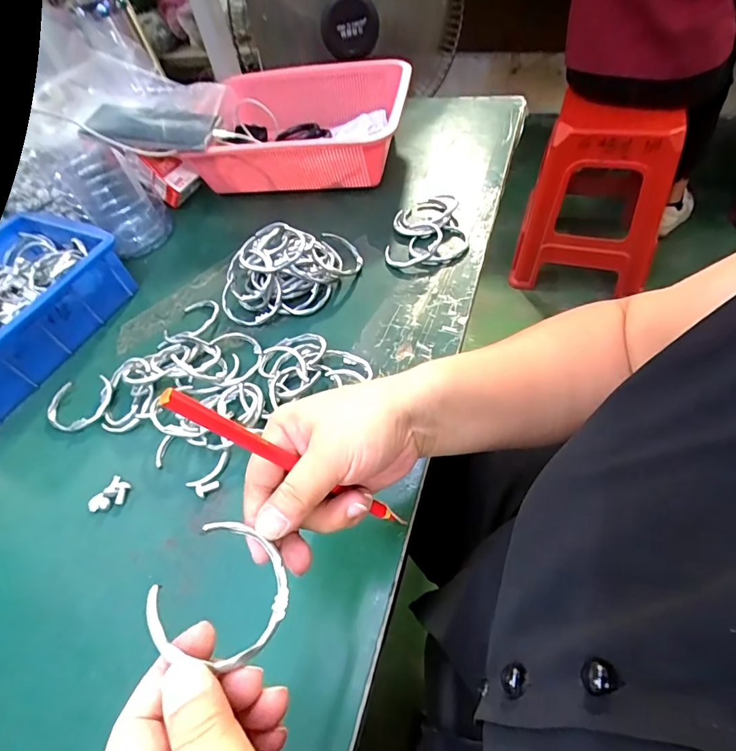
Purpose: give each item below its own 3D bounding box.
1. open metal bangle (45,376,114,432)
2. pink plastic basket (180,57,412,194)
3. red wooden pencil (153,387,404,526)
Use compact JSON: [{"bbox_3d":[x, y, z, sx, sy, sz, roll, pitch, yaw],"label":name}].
[{"bbox_3d":[-0.283,0.026,0.434,0.065,0.014,0.053,-3,53,8],"label":"open metal bangle"},{"bbox_3d":[-0.081,-0.339,0.613,0.268,0.081,0.227,4,54,13],"label":"pink plastic basket"},{"bbox_3d":[-0.037,0.049,0.242,0.014,0.158,0.009,-24,42,37],"label":"red wooden pencil"}]

